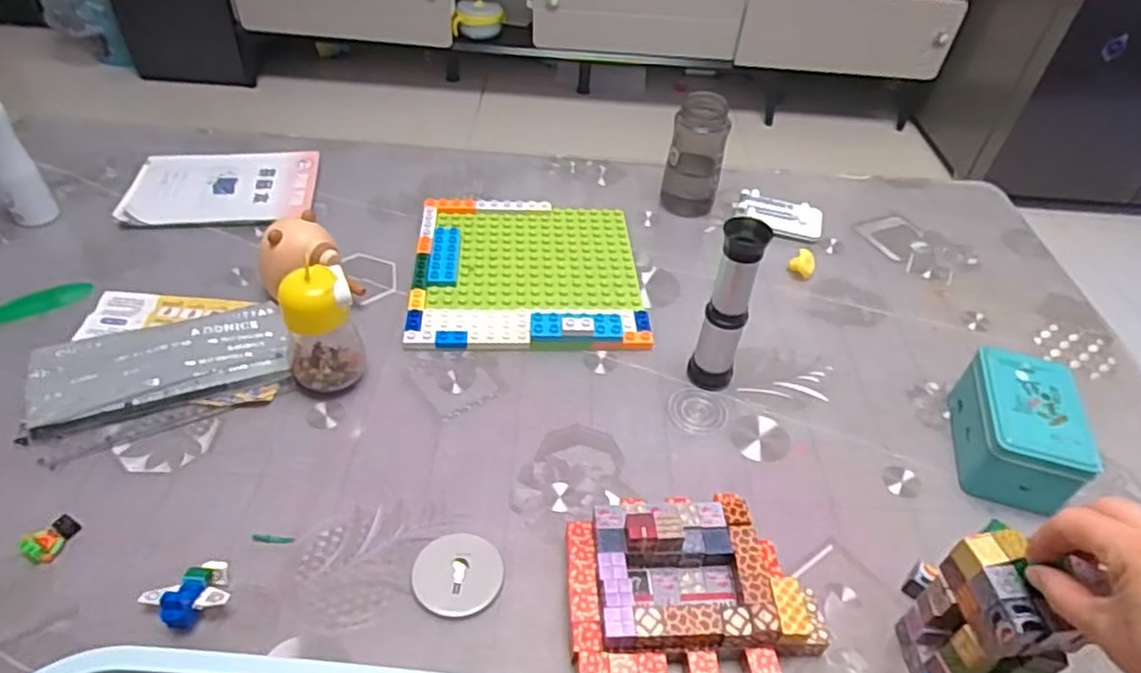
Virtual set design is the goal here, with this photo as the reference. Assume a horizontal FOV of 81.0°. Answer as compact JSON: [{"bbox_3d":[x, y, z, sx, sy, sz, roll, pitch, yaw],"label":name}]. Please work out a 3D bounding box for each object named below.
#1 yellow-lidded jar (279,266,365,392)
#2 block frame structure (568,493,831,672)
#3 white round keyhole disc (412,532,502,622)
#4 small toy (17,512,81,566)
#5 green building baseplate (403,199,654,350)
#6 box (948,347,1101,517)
[{"bbox_3d":[-0.226,-0.011,0.606,0.062,0.122,0.062,4,44,-4],"label":"yellow-lidded jar"},{"bbox_3d":[0.090,0.178,0.491,0.181,0.053,0.139,1,44,-6],"label":"block frame structure"},{"bbox_3d":[-0.085,0.181,0.510,0.067,0.009,0.063,4,44,-4],"label":"white round keyhole disc"},{"bbox_3d":[-0.389,0.151,0.502,0.015,0.022,0.038,23,46,15],"label":"small toy"},{"bbox_3d":[-0.049,-0.083,0.769,0.253,0.030,0.253,1,45,-6],"label":"green building baseplate"},{"bbox_3d":[0.398,0.085,0.596,0.079,0.073,0.128,15,45,8],"label":"box"}]

